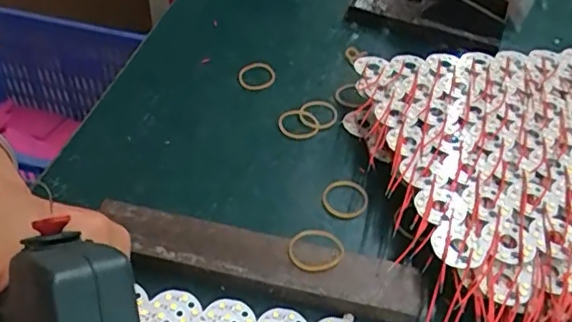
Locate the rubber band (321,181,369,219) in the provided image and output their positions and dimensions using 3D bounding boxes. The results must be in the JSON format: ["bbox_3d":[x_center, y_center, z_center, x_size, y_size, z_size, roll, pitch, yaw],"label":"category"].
[{"bbox_3d":[0.040,0.027,0.396,0.031,0.006,0.032,4,43,-4],"label":"rubber band"}]

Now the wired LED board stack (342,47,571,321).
[{"bbox_3d":[0.199,0.014,0.406,0.270,0.044,0.274,-1,43,-9],"label":"wired LED board stack"}]

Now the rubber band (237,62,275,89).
[{"bbox_3d":[-0.025,-0.072,0.488,0.030,0.004,0.033,1,55,-1],"label":"rubber band"}]

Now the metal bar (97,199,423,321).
[{"bbox_3d":[-0.016,0.060,0.343,0.190,0.013,0.035,12,43,4],"label":"metal bar"}]

